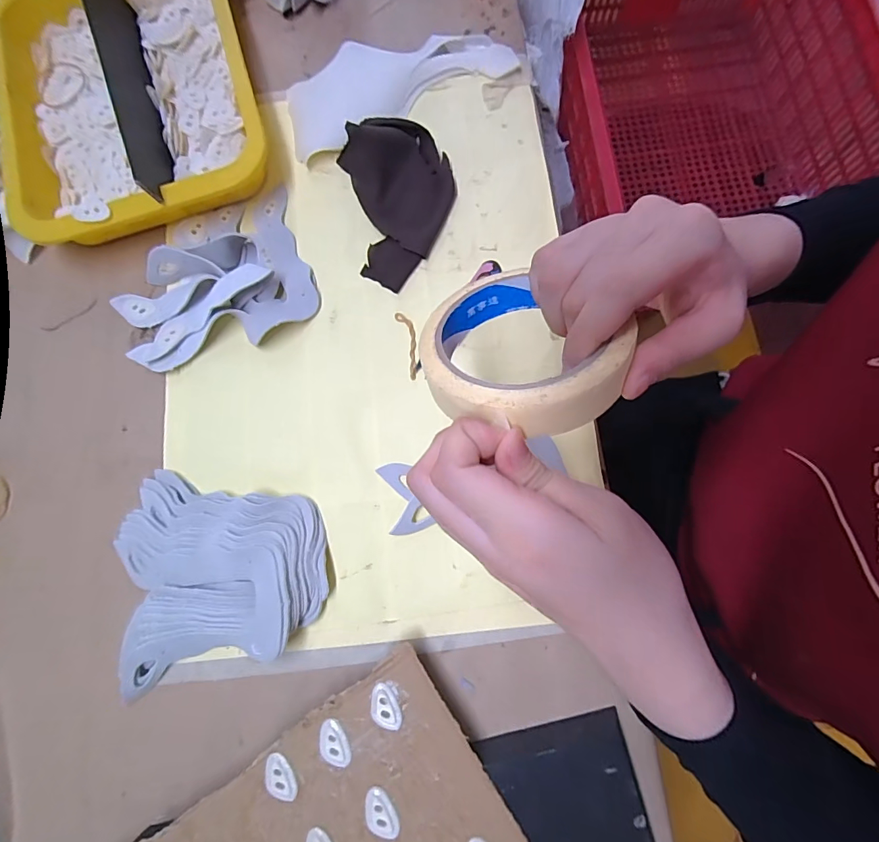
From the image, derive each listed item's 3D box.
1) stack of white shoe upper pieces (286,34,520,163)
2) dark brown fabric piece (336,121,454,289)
[{"bbox_3d":[-0.040,-0.297,0.371,0.191,0.010,0.078,-26,77,-3],"label":"stack of white shoe upper pieces"},{"bbox_3d":[-0.028,-0.178,0.336,0.083,0.025,0.130,-13,77,0],"label":"dark brown fabric piece"}]

